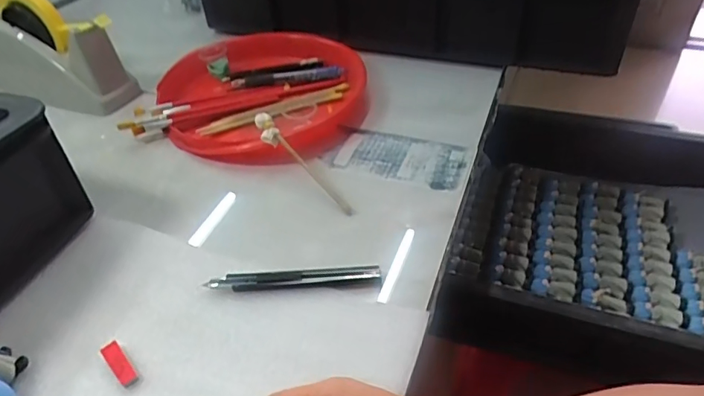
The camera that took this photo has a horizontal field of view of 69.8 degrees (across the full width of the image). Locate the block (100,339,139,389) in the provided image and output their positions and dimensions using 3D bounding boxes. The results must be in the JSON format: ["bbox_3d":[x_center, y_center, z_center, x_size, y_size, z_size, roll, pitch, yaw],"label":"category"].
[{"bbox_3d":[-0.161,0.115,0.351,0.013,0.005,0.039,-35,49,-30],"label":"block"}]

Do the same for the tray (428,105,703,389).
[{"bbox_3d":[0.445,0.066,0.683,0.580,0.135,0.404,10,43,16],"label":"tray"}]

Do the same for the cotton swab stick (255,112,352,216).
[{"bbox_3d":[-0.050,-0.032,0.491,0.017,0.015,0.141,-33,69,-29],"label":"cotton swab stick"}]

